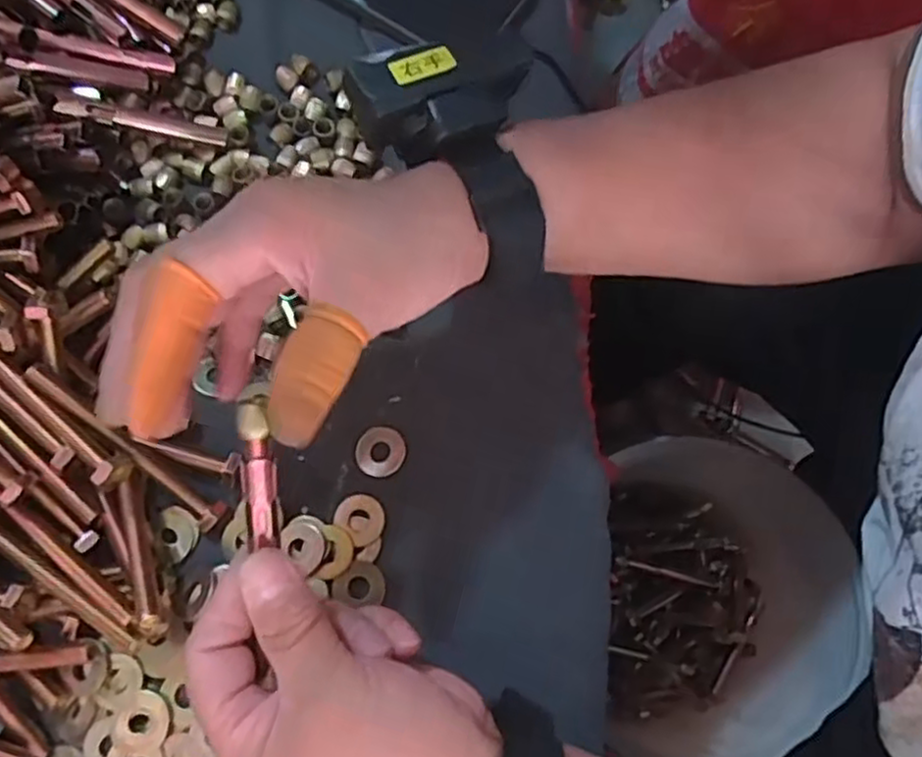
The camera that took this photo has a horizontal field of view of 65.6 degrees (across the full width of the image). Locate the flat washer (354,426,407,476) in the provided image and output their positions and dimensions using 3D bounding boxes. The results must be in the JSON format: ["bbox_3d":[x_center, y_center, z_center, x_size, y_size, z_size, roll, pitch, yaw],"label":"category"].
[{"bbox_3d":[-0.040,0.036,0.352,0.026,0.004,0.024,-6,68,16],"label":"flat washer"}]

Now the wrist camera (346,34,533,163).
[{"bbox_3d":[-0.005,-0.108,0.276,0.069,0.023,0.039,-15,74,-6],"label":"wrist camera"}]

